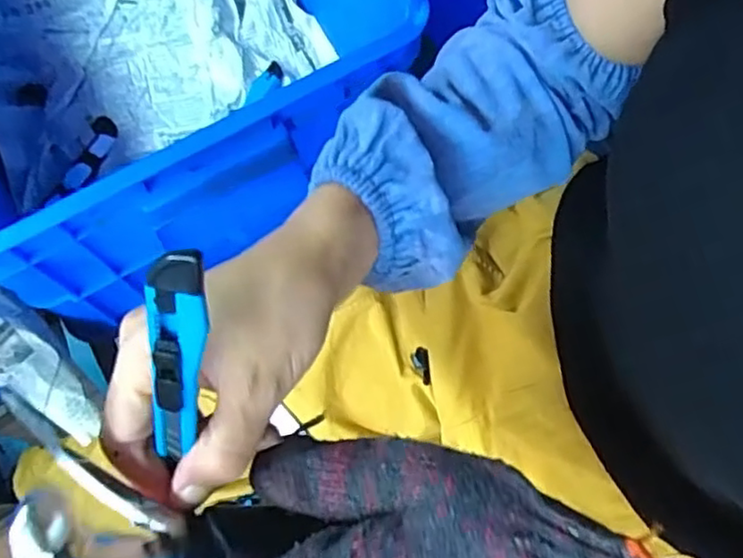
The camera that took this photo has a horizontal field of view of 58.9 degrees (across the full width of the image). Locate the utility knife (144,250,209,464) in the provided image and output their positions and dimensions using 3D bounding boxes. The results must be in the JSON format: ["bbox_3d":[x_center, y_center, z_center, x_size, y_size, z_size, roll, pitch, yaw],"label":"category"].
[{"bbox_3d":[-0.065,0.028,0.217,0.017,0.091,0.007,18,36,7],"label":"utility knife"}]

